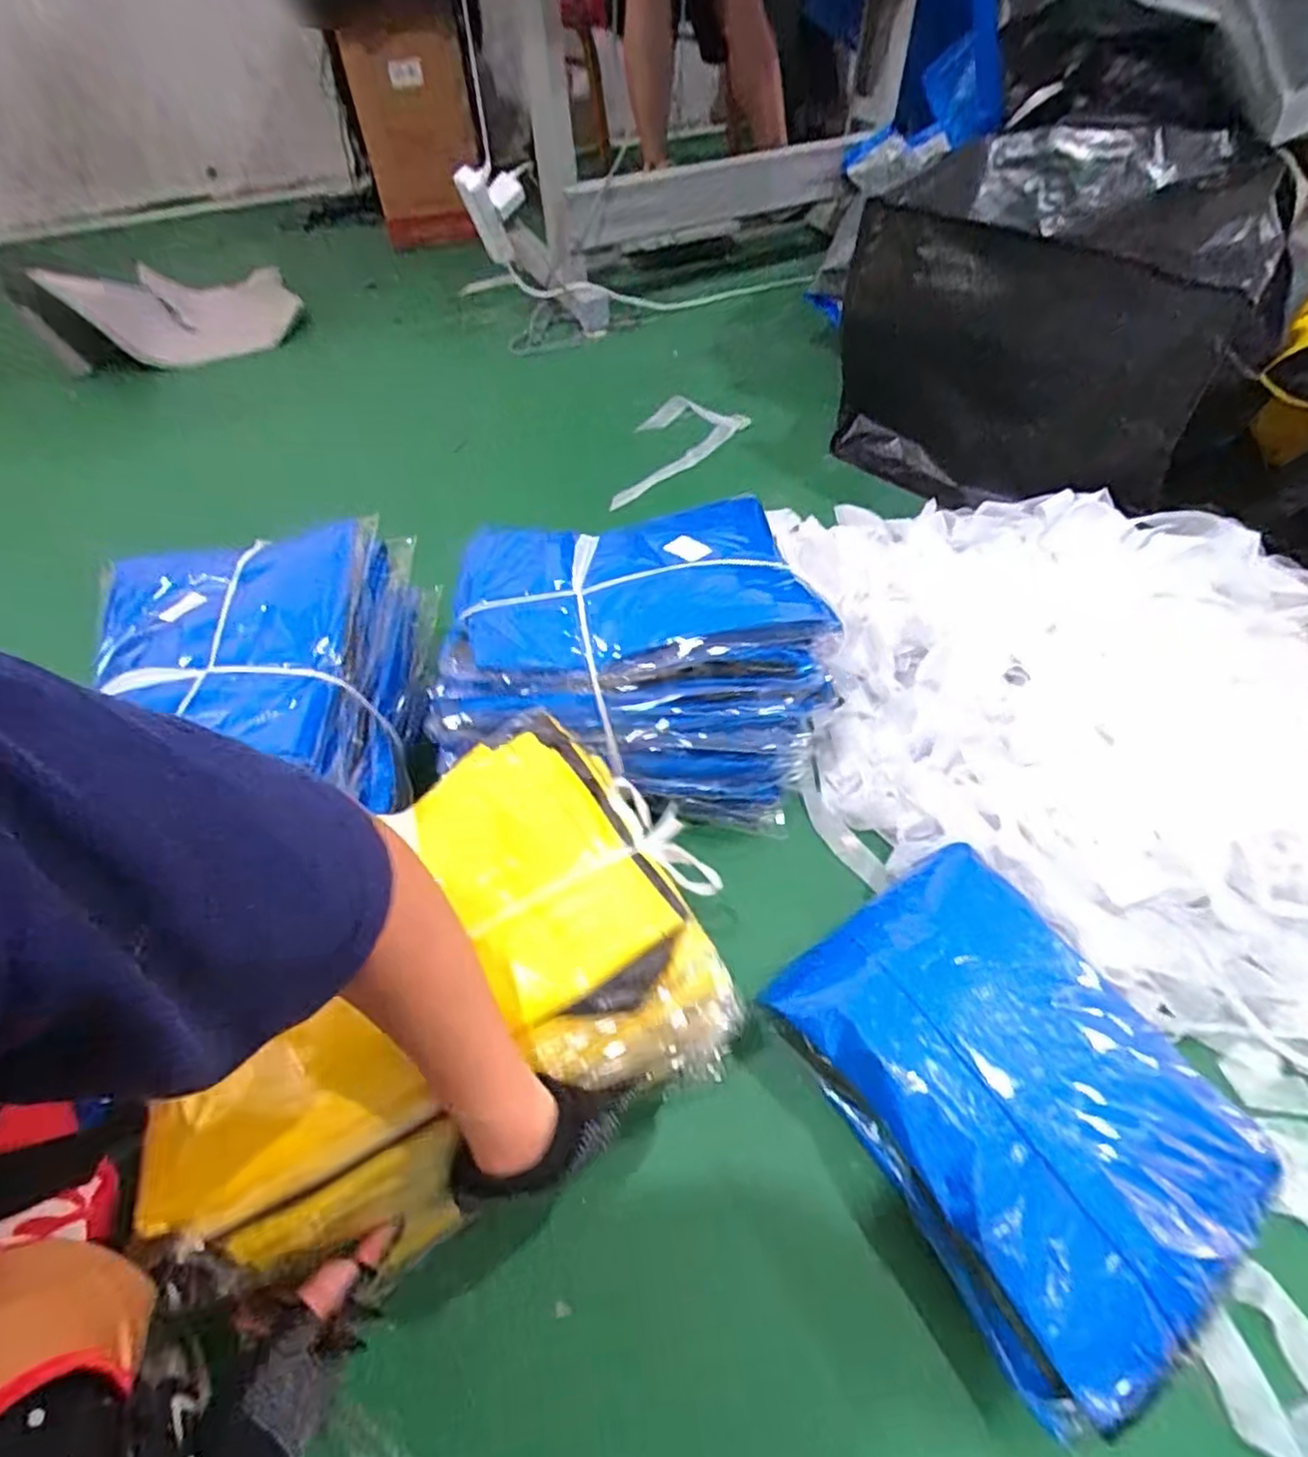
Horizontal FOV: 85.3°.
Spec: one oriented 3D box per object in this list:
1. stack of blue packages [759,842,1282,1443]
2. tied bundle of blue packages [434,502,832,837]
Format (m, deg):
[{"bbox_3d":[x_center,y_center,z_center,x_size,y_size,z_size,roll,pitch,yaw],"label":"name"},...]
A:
[{"bbox_3d":[0.269,0.269,0.546,0.239,0.089,0.315,-27,56,-19],"label":"stack of blue packages"},{"bbox_3d":[-0.019,-0.064,0.711,0.330,0.181,0.247,-2,51,0],"label":"tied bundle of blue packages"}]

